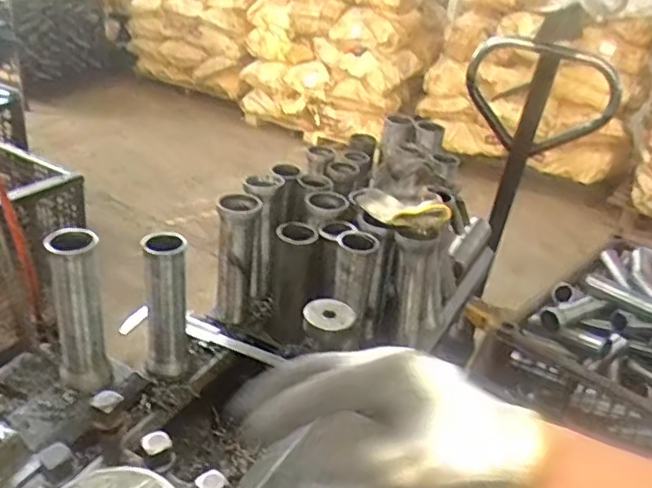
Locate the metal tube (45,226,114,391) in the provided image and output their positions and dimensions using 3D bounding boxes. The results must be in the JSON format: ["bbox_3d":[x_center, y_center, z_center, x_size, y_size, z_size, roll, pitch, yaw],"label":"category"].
[{"bbox_3d":[-0.279,0.075,0.709,0.052,0.196,0.051,-10,33,-26],"label":"metal tube"}]

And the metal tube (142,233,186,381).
[{"bbox_3d":[-0.199,0.079,0.786,0.052,0.188,0.044,1,29,-9],"label":"metal tube"}]

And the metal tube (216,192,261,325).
[{"bbox_3d":[-0.126,0.022,0.888,0.057,0.181,0.053,0,30,-11],"label":"metal tube"}]

